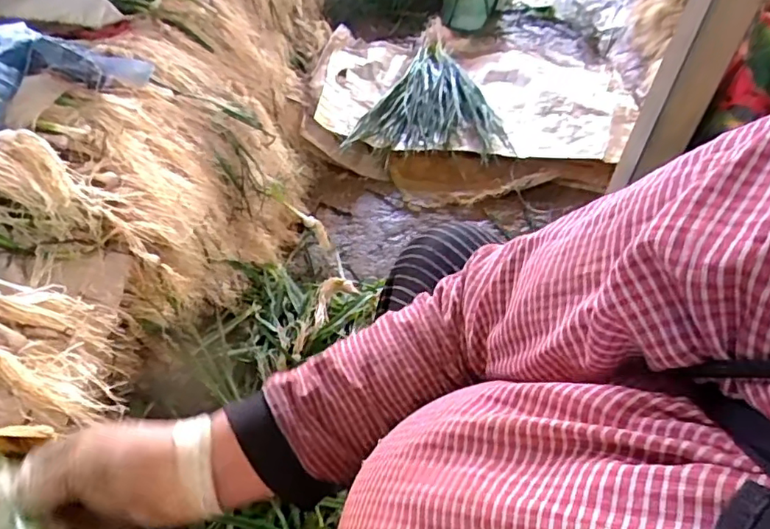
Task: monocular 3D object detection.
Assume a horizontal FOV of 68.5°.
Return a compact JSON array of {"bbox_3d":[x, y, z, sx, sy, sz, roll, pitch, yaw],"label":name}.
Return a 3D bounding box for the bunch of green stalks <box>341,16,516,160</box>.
[{"bbox_3d":[0.113,-0.487,1.547,0.395,0.125,0.488,1,45,-4],"label":"bunch of green stalks"}]

